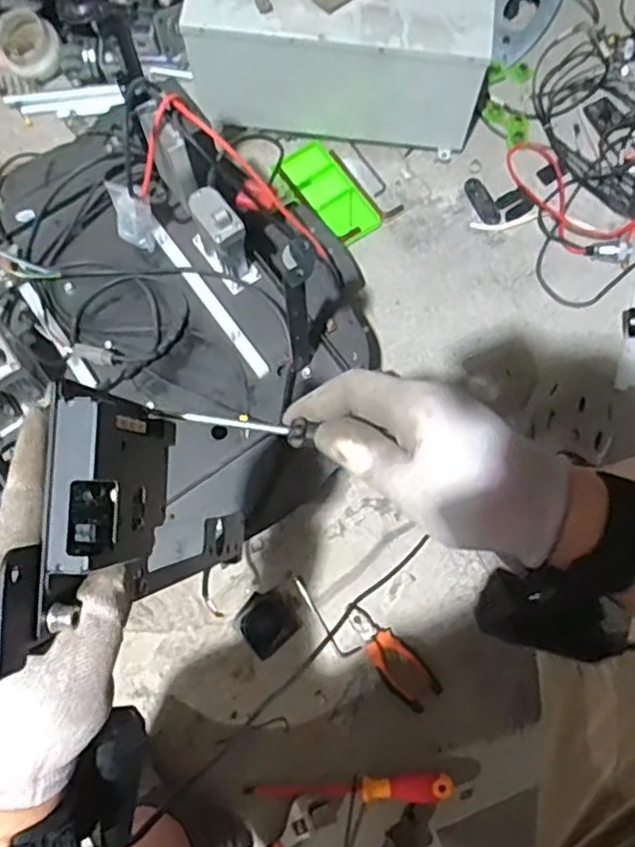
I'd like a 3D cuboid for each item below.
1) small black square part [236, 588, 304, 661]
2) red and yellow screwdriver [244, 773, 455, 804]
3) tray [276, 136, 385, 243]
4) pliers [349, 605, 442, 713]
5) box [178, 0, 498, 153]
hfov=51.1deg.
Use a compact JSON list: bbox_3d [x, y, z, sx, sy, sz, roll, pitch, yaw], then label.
[{"bbox_3d":[-0.066,0.263,0.887,0.074,0.011,0.073,-37,76,-11],"label":"small black square part"},{"bbox_3d":[0.039,0.447,0.816,0.248,0.038,0.029,0,72,0],"label":"red and yellow screwdriver"},{"bbox_3d":[0.020,-0.375,1.070,0.079,0.016,0.184,-34,75,-10],"label":"tray"},{"bbox_3d":[0.094,0.305,0.870,0.055,0.010,0.149,-43,77,-12],"label":"pliers"},{"bbox_3d":[0.036,-0.610,1.015,0.421,0.181,0.251,8,72,3],"label":"box"}]

